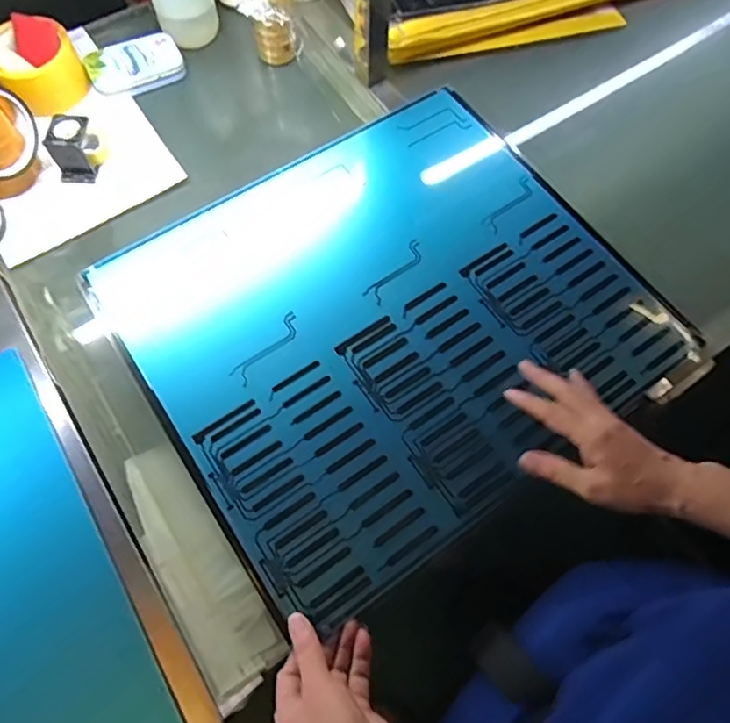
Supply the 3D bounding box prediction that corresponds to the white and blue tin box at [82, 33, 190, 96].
[{"bbox_3d":[-0.282,-0.365,0.670,0.110,0.016,0.068,-24,70,-11],"label":"white and blue tin box"}]

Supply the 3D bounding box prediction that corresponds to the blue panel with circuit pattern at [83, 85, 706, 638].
[{"bbox_3d":[0.022,-0.058,0.570,0.485,0.012,0.434,-33,72,-14],"label":"blue panel with circuit pattern"}]

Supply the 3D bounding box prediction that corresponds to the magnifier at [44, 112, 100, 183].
[{"bbox_3d":[-0.325,-0.241,0.608,0.040,0.052,0.062,-3,68,-3],"label":"magnifier"}]

